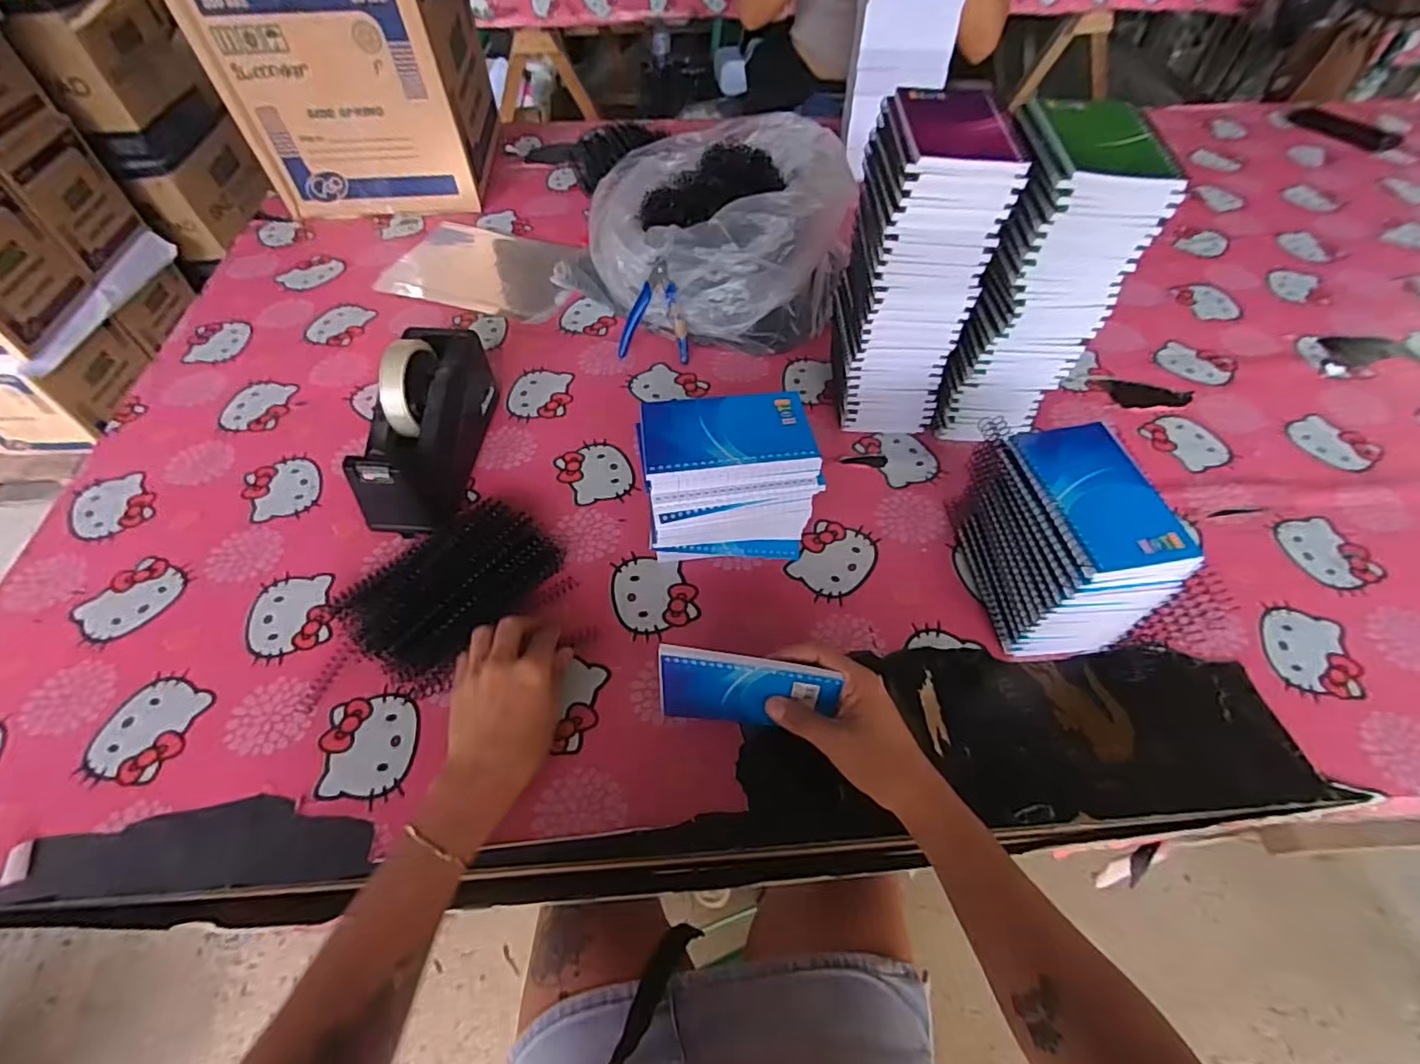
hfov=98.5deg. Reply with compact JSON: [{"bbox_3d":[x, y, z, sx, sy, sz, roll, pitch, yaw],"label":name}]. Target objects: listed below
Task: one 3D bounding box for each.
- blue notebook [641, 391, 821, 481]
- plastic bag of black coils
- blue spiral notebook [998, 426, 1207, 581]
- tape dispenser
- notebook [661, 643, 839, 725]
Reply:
[{"bbox_3d":[0.014,-0.081,0.480,0.130,0.015,0.085,-6,55,-4],"label":"blue notebook"},{"bbox_3d":[0.011,-0.398,0.776,0.290,0.156,0.328,6,55,4],"label":"plastic bag of black coils"},{"bbox_3d":[0.288,-0.027,0.454,0.089,0.012,0.130,-8,55,-6],"label":"blue spiral notebook"},{"bbox_3d":[-0.274,-0.106,0.592,0.082,0.121,0.209,6,55,4],"label":"tape dispenser"},{"bbox_3d":[0.027,0.120,0.458,0.128,0.072,0.012,5,36,6],"label":"notebook"}]

